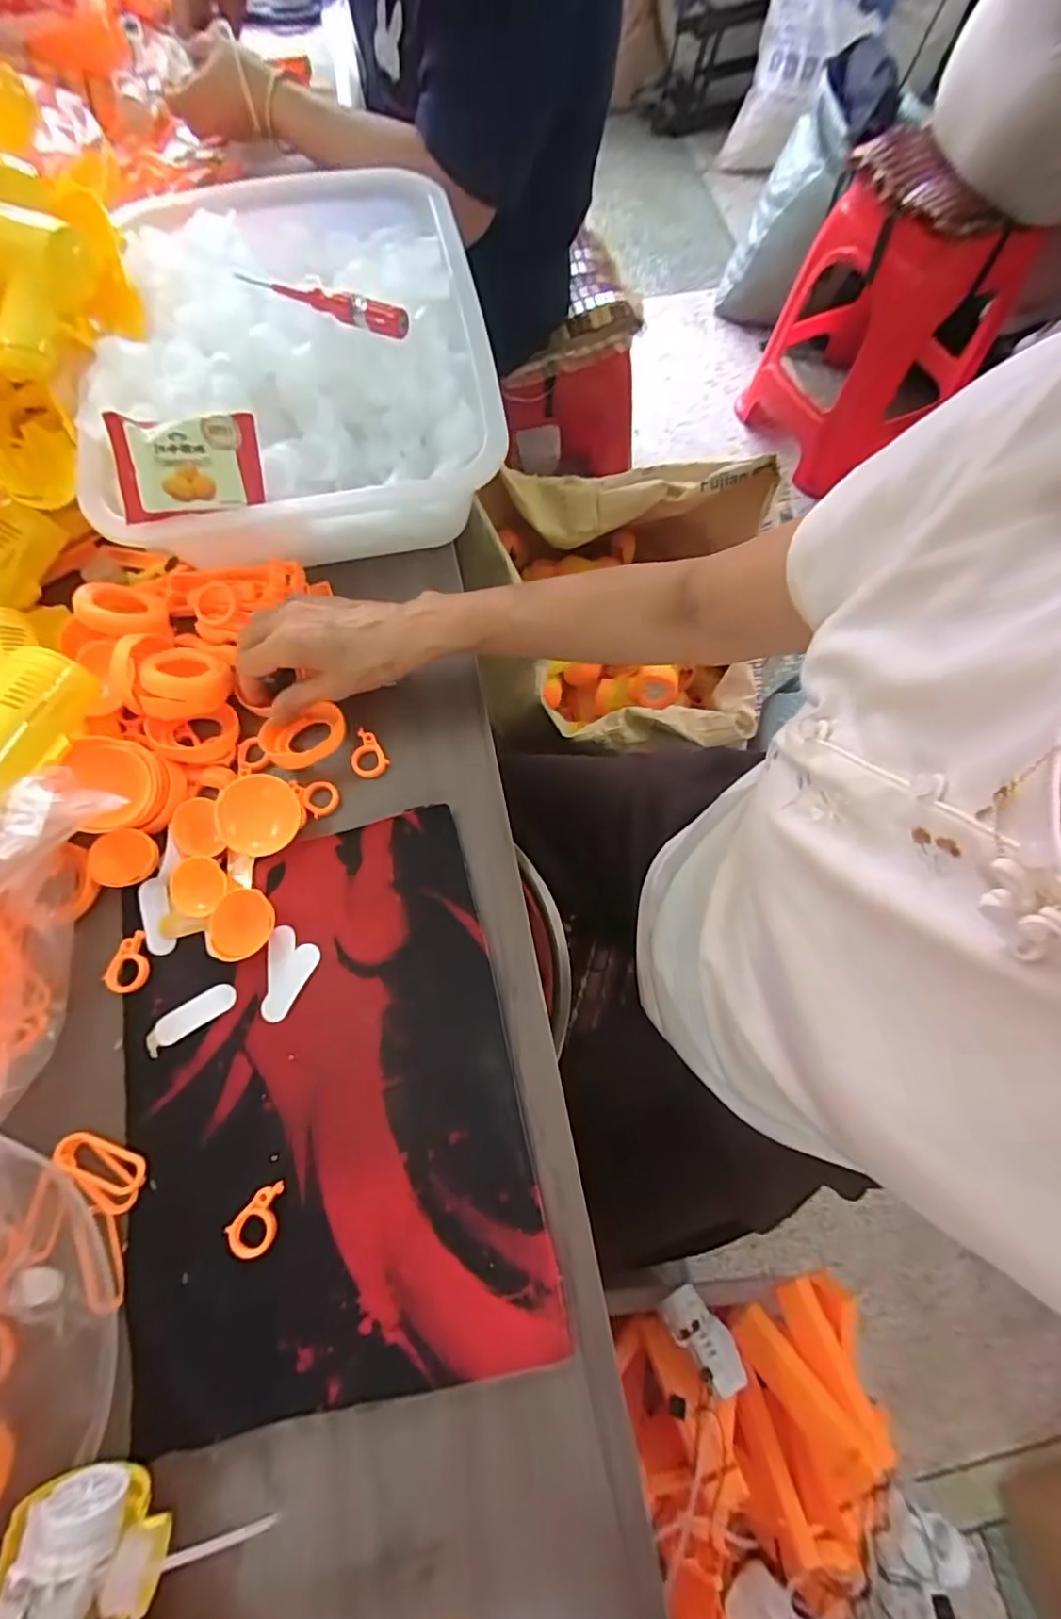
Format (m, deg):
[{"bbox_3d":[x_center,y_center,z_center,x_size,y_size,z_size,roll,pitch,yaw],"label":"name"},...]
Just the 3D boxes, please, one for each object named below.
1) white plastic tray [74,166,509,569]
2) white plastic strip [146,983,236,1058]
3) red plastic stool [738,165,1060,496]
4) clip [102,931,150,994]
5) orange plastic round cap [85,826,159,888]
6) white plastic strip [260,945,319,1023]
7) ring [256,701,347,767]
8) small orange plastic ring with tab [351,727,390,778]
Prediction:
[{"bbox_3d":[-0.183,-0.362,0.465,0.285,0.089,0.366,-11,71,-3],"label":"white plastic tray"},{"bbox_3d":[-0.212,0.129,0.364,0.057,0.004,0.019,-34,74,-11],"label":"white plastic strip"},{"bbox_3d":[0.775,-1.071,1.296,0.450,0.453,0.388,-32,74,-10],"label":"red plastic stool"},{"bbox_3d":[-0.254,0.098,0.373,0.024,0.004,0.037,21,72,7],"label":"clip"},{"bbox_3d":[-0.265,0.031,0.379,0.039,0.010,0.034,-9,71,-3],"label":"orange plastic round cap"},{"bbox_3d":[-0.152,0.108,0.369,0.017,0.004,0.050,27,73,9],"label":"white plastic strip"},{"bbox_3d":[-0.160,-0.052,0.417,0.059,0.026,0.047,-29,73,-9],"label":"ring"},{"bbox_3d":[-0.119,-0.039,0.422,0.025,0.005,0.036,-31,74,-10],"label":"small orange plastic ring with tab"}]

